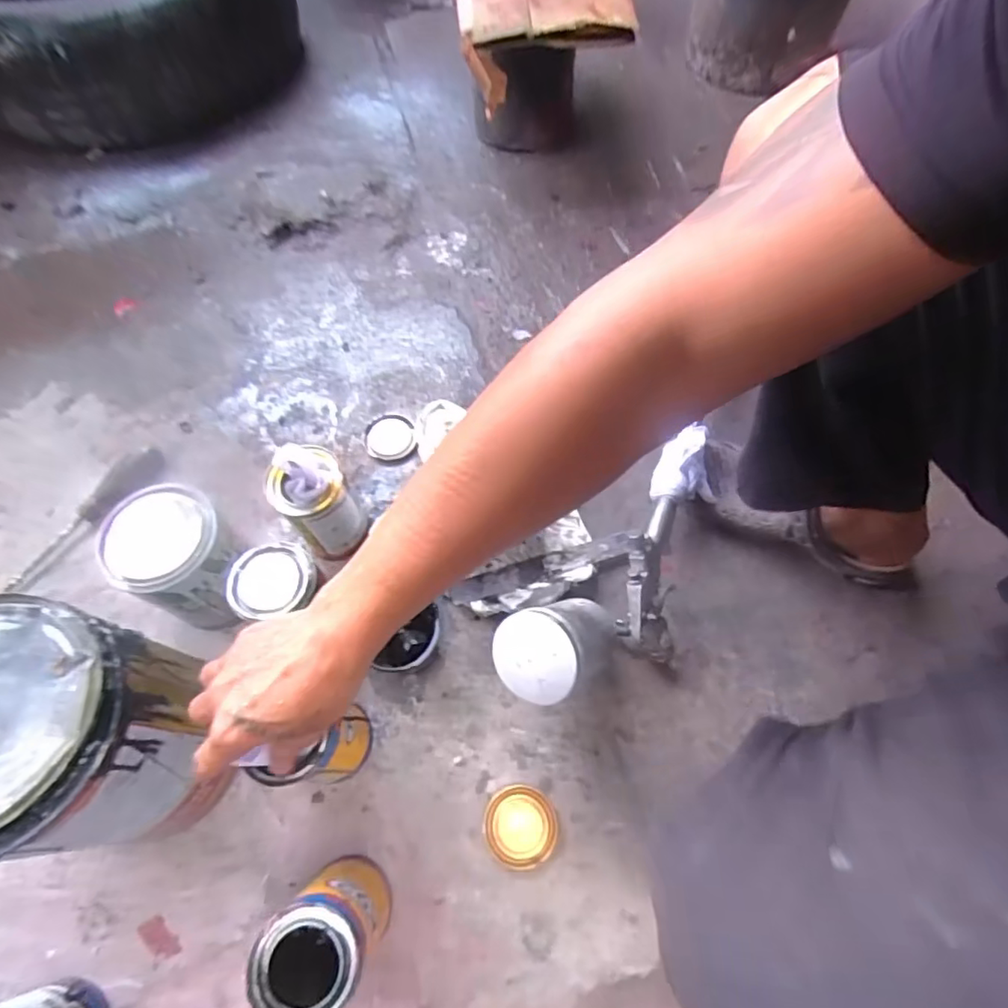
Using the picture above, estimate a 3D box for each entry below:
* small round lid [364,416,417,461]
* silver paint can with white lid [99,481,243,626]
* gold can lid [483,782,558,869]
[{"bbox_3d":[-0.139,-0.081,0.703,0.059,0.018,0.062,0,64,0],"label":"small round lid"},{"bbox_3d":[-0.304,0.059,0.576,0.114,0.136,0.096,37,70,17],"label":"silver paint can with white lid"},{"bbox_3d":[0.015,0.292,0.523,0.065,0.010,0.064,0,64,1],"label":"gold can lid"}]

